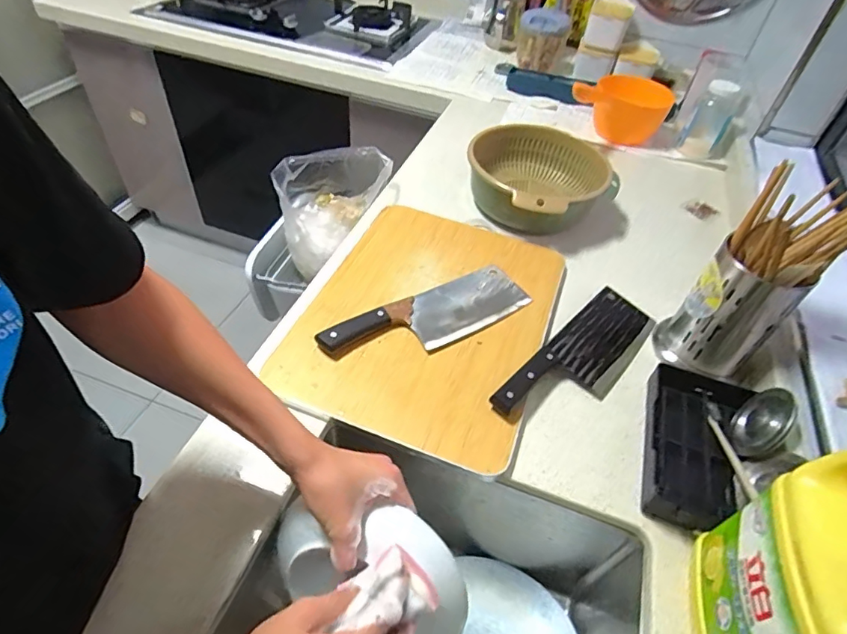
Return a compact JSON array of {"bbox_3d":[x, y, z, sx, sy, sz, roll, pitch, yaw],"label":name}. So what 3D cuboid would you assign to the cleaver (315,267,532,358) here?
[{"bbox_3d":[0.013,-0.002,0.643,0.282,0.025,0.086,-24,53,-26],"label":"cleaver"}]

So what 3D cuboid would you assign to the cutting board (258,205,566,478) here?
[{"bbox_3d":[0.010,-0.006,0.669,0.296,0.027,0.393,17,47,10],"label":"cutting board"}]

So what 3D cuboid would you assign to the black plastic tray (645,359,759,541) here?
[{"bbox_3d":[0.294,0.139,0.547,0.097,0.034,0.189,19,47,12],"label":"black plastic tray"}]

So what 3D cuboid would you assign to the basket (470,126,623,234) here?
[{"bbox_3d":[0.196,-0.227,0.844,0.225,0.085,0.245,21,48,13],"label":"basket"}]

